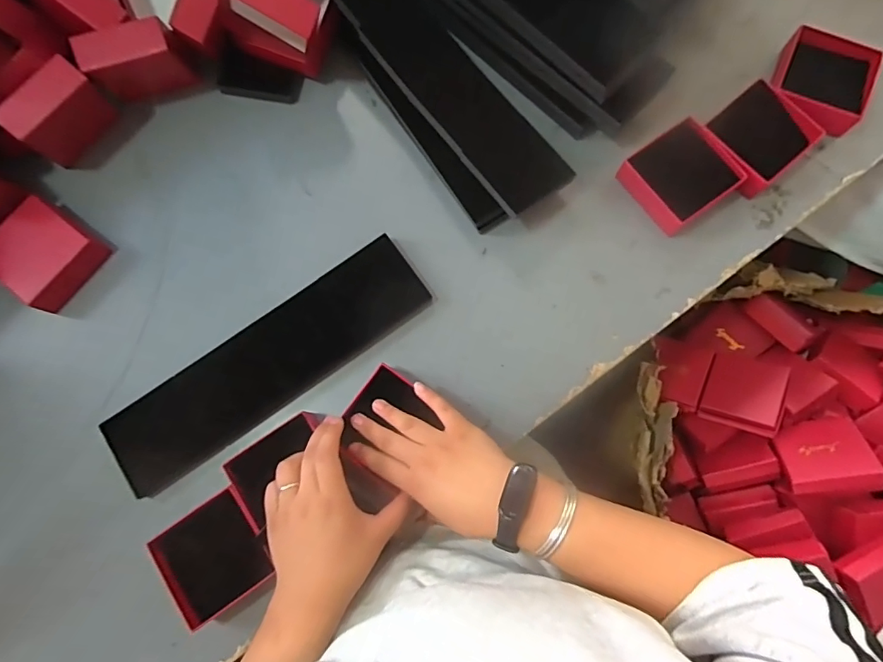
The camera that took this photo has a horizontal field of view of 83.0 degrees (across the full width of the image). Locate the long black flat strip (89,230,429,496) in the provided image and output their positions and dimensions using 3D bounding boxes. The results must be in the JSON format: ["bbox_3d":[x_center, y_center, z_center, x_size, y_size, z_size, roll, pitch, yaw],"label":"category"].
[{"bbox_3d":[-0.166,0.031,0.490,0.328,0.014,0.083,-35,80,-6],"label":"long black flat strip"}]

